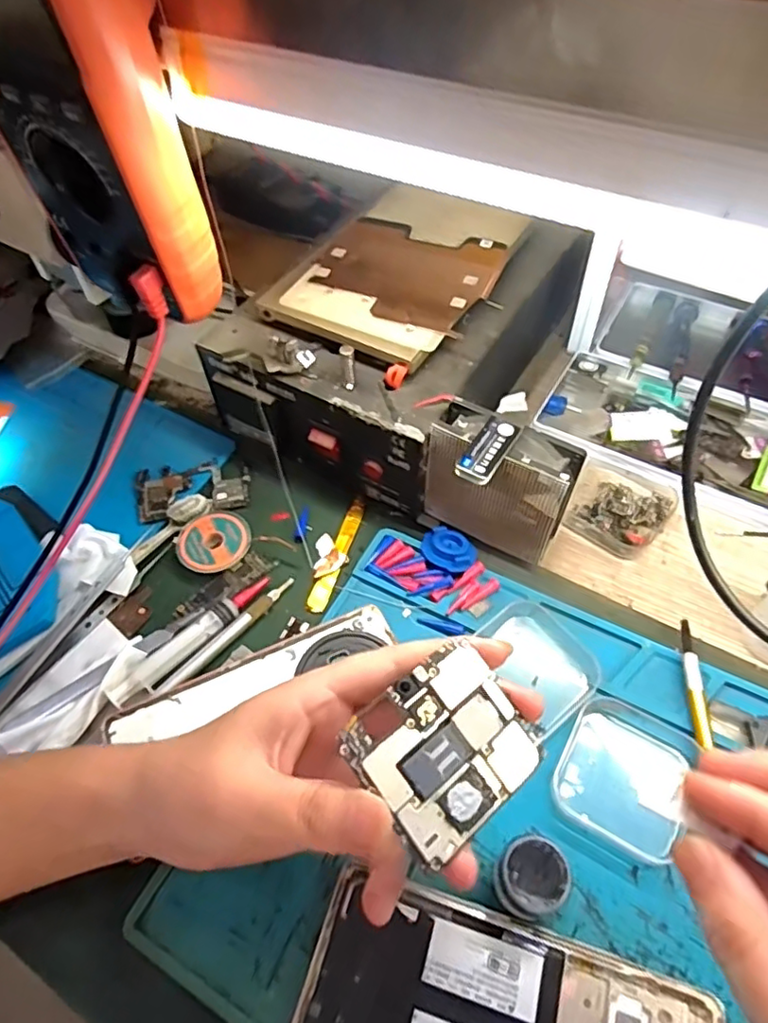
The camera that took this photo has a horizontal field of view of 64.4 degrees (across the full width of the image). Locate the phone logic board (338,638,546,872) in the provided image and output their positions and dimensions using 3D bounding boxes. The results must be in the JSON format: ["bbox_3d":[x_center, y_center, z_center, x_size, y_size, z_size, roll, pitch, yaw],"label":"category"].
[{"bbox_3d":[0.024,0.087,0.227,0.065,0.004,0.055,-32,79,-29],"label":"phone logic board"}]

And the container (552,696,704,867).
[{"bbox_3d":[0.120,0.129,0.302,0.059,0.012,0.066,23,57,19],"label":"container"}]

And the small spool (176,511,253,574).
[{"bbox_3d":[-0.109,0.020,0.391,0.045,0.010,0.042,-1,53,2],"label":"small spool"}]

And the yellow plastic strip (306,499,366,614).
[{"bbox_3d":[-0.029,0.027,0.390,0.012,0.007,0.083,15,55,13],"label":"yellow plastic strip"}]

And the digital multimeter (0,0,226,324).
[{"bbox_3d":[-0.130,-0.163,0.252,0.087,0.168,0.050,20,58,17],"label":"digital multimeter"}]

